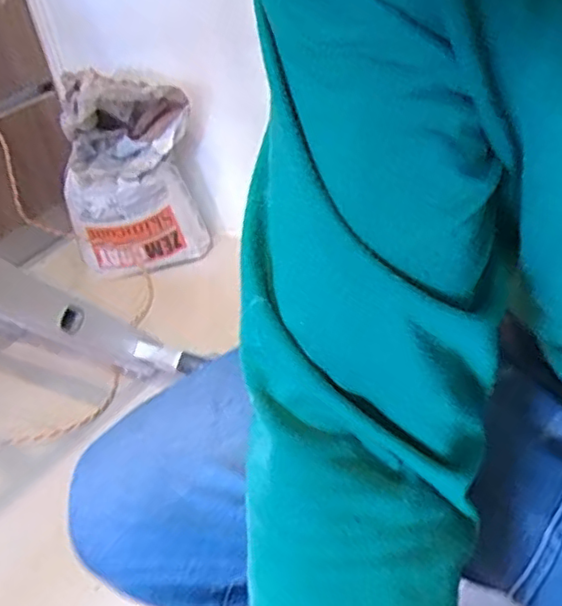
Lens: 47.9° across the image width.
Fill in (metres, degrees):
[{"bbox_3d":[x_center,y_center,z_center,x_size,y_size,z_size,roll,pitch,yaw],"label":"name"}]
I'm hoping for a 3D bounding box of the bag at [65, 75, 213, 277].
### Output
[{"bbox_3d":[-0.288,-0.241,1.204,0.250,0.350,0.156,-17,33,-10],"label":"bag"}]

